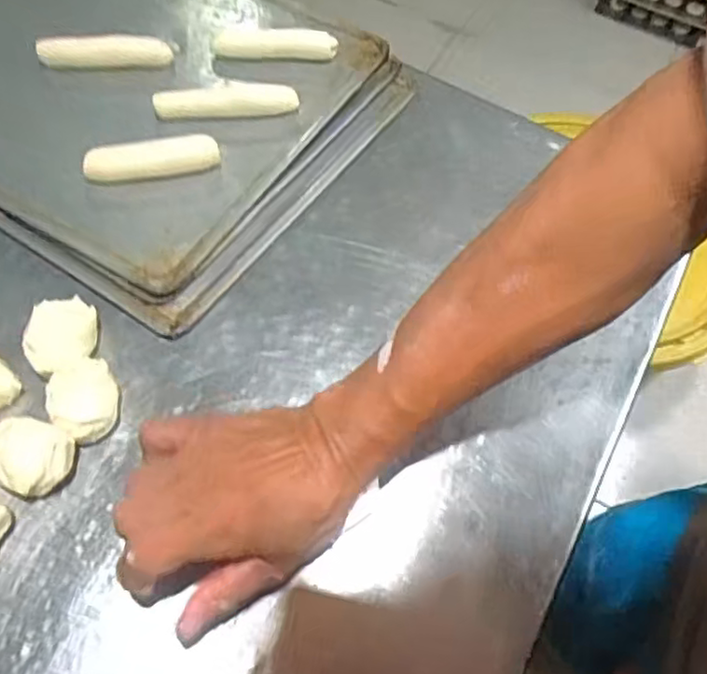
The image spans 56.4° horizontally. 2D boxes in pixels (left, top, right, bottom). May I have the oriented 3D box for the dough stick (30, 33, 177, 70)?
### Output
[{"bbox_3d":[-0.211,-0.242,0.561,0.112,0.023,0.019,0,59,-4],"label":"dough stick"}]

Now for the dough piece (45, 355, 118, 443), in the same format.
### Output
[{"bbox_3d":[-0.166,0.041,0.410,0.041,0.024,0.053,-28,65,-20],"label":"dough piece"}]

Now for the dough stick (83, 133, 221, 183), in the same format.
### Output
[{"bbox_3d":[-0.152,-0.134,0.500,0.098,0.024,0.022,-9,60,-10],"label":"dough stick"}]

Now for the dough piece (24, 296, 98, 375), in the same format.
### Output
[{"bbox_3d":[-0.188,0.001,0.429,0.039,0.027,0.051,-1,59,-5],"label":"dough piece"}]

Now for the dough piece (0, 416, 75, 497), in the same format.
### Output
[{"bbox_3d":[-0.189,0.071,0.386,0.051,0.033,0.039,27,60,12],"label":"dough piece"}]

